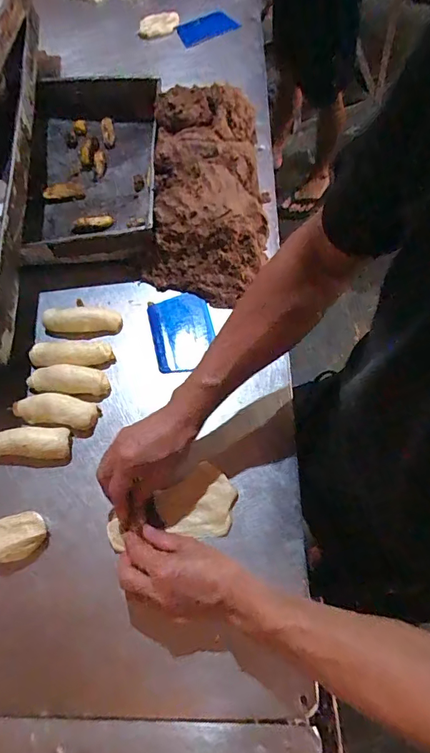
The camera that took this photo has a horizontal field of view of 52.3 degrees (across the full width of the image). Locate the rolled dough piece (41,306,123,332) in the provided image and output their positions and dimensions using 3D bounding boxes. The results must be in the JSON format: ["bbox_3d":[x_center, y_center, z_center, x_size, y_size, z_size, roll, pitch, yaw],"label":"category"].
[{"bbox_3d":[-0.186,-0.080,0.608,0.107,0.022,0.027,3,66,2],"label":"rolled dough piece"}]

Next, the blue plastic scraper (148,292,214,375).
[{"bbox_3d":[-0.046,-0.062,0.615,0.083,0.006,0.112,-14,72,-2],"label":"blue plastic scraper"}]

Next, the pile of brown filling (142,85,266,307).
[{"bbox_3d":[-0.009,-0.275,0.667,0.175,0.078,0.357,0,78,4],"label":"pile of brown filling"}]

